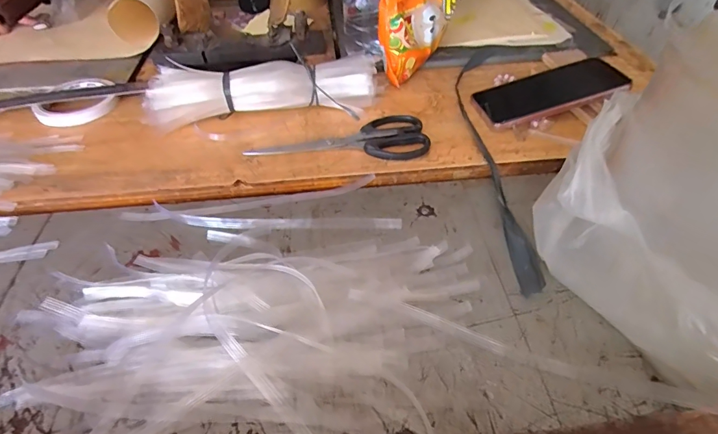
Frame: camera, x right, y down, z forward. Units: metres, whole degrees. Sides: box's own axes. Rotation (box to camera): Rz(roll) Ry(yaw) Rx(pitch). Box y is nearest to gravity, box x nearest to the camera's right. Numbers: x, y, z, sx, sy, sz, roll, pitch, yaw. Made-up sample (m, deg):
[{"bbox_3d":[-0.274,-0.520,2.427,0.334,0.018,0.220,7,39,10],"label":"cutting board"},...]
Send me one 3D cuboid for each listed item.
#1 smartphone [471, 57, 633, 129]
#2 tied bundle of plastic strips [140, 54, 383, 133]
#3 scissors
[{"bbox_3d":[0.227,-0.148,0.496,0.170,0.008,0.079,-18,48,-4],"label":"smartphone"},{"bbox_3d":[-0.108,-0.149,0.498,0.264,0.051,0.070,-3,46,-3],"label":"tied bundle of plastic strips"},{"bbox_3d":[-0.022,-0.088,0.471,0.192,0.009,0.071,-1,46,0],"label":"scissors"}]

